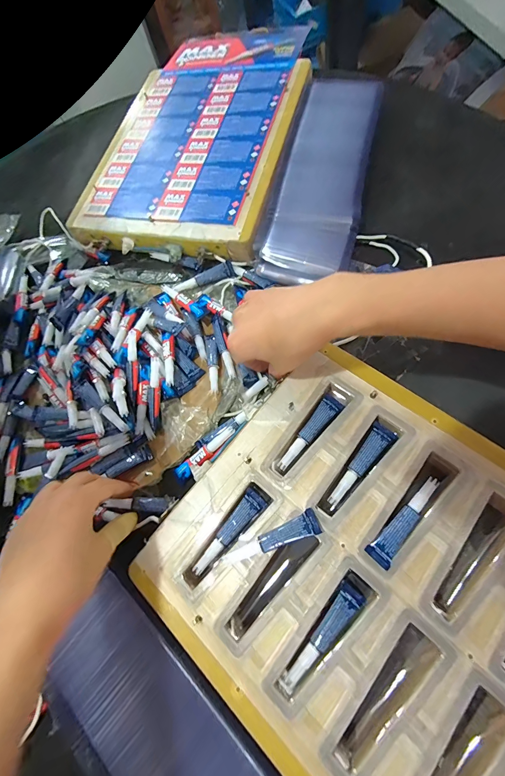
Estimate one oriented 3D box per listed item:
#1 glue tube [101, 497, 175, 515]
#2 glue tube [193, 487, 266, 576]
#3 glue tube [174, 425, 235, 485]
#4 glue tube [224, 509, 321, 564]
[{"bbox_3d":[-0.112,0.116,0.317,0.074,0.012,0.015,-3,70,11],"label":"glue tube"},{"bbox_3d":[-0.019,0.124,0.269,0.020,0.008,0.079,33,80,20],"label":"glue tube"},{"bbox_3d":[-0.048,0.066,0.319,0.075,0.014,0.018,-42,73,2],"label":"glue tube"},{"bbox_3d":[0.016,0.120,0.253,0.077,0.014,0.017,-25,68,1],"label":"glue tube"}]

